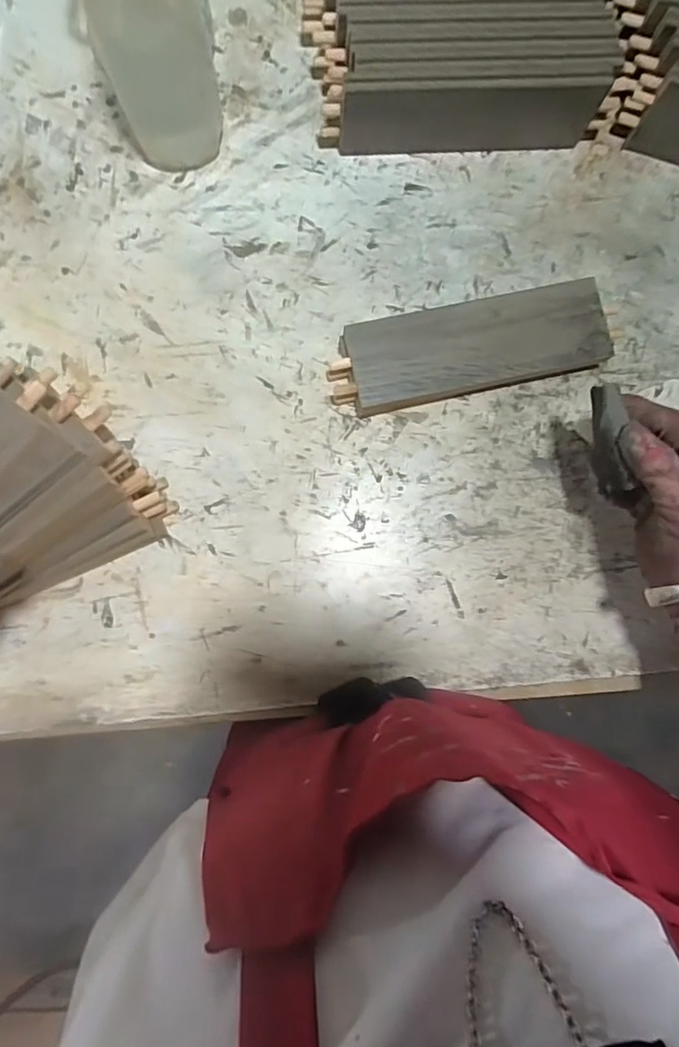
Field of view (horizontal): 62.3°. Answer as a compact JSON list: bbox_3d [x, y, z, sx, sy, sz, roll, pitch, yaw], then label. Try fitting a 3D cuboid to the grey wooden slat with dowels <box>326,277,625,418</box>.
[{"bbox_3d":[0.104,-0.138,0.449,0.219,0.035,0.071,-13,87,-4],"label":"grey wooden slat with dowels"}]

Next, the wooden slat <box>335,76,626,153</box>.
[{"bbox_3d":[0.104,-0.323,0.448,0.203,0.065,0.013,-6,87,-3],"label":"wooden slat"}]

